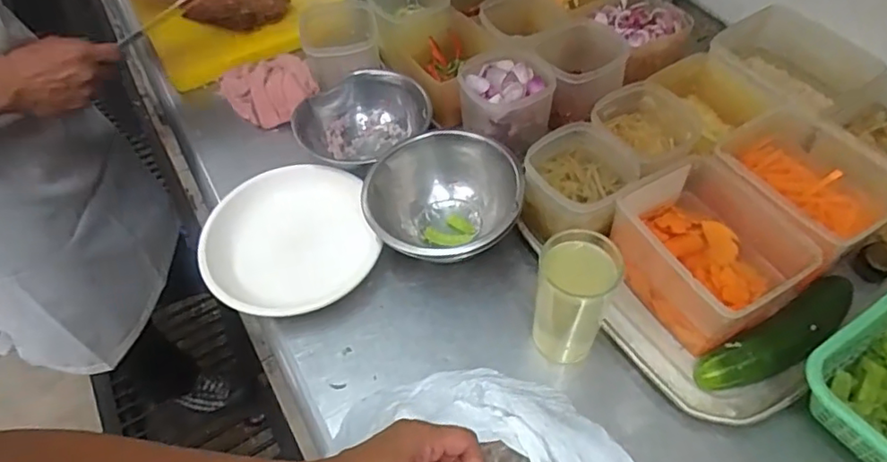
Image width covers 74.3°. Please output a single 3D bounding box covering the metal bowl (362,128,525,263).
[{"bbox_3d":[-0.003,-0.025,0.669,0.168,0.089,0.173,-2,53,2],"label":"metal bowl"}]

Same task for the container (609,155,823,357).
[{"bbox_3d":[0.271,0.021,0.600,0.139,0.088,0.165,-25,56,-15],"label":"container"}]

